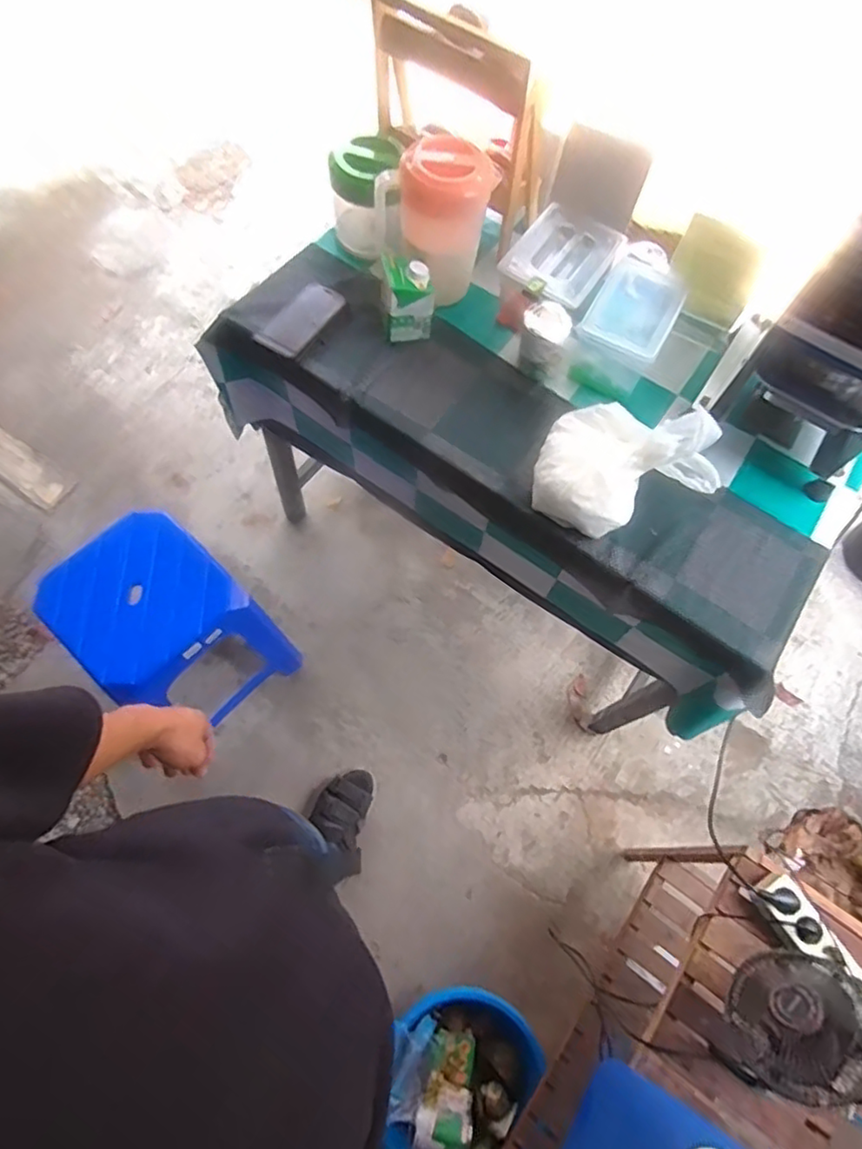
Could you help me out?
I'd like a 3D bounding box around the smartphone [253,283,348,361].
[{"bbox_3d":[-0.206,-0.412,0.994,0.083,0.015,0.162,29,64,10],"label":"smartphone"}]

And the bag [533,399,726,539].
[{"bbox_3d":[0.264,-0.155,0.863,0.227,0.133,0.198,41,72,12],"label":"bag"}]

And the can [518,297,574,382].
[{"bbox_3d":[0.175,-0.367,0.967,0.071,0.096,0.073,1,69,-3],"label":"can"}]

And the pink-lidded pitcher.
[{"bbox_3d":[0.004,-0.537,0.956,0.174,0.190,0.136,1,69,-3],"label":"pink-lidded pitcher"}]

